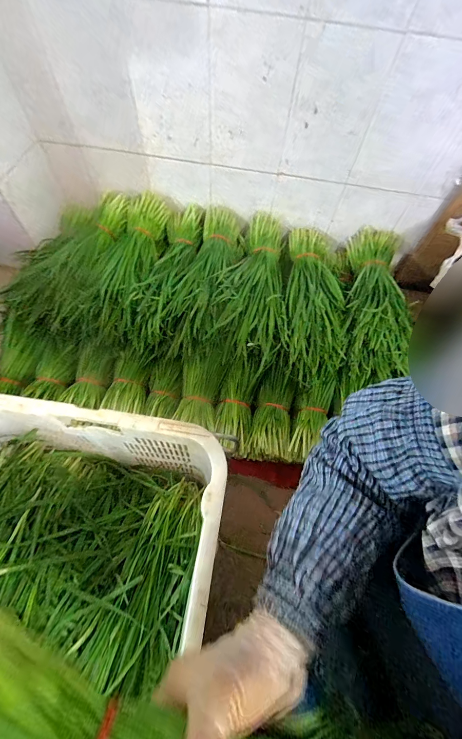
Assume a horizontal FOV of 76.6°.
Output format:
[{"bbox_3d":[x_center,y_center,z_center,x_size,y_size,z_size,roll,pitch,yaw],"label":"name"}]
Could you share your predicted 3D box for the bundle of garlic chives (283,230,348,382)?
[{"bbox_3d":[0.255,-0.230,0.891,0.194,0.095,0.541,10,63,3],"label":"bundle of garlic chives"}]

